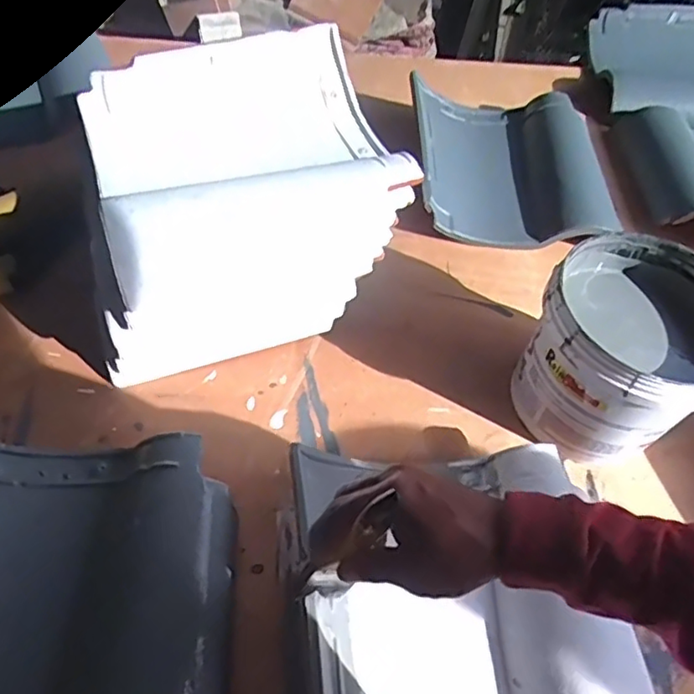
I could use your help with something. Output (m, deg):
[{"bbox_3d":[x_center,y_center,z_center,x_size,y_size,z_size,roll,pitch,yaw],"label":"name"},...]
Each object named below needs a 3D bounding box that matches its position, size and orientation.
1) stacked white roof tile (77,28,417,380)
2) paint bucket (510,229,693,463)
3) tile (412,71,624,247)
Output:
[{"bbox_3d":[-0.126,-0.168,0.726,0.313,0.248,0.301,-9,51,-21],"label":"stacked white roof tile"},{"bbox_3d":[0.287,0.012,0.656,0.187,0.178,0.170,7,47,-7],"label":"paint bucket"},{"bbox_3d":[0.251,-0.286,0.954,0.334,0.095,0.347,15,47,0],"label":"tile"}]

